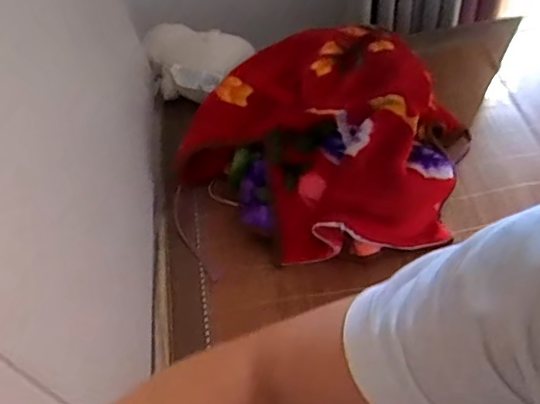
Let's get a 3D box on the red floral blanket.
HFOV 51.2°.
[{"bbox_3d":[0.094,-0.134,0.928,0.424,0.129,0.469,11,53,15],"label":"red floral blanket"}]

